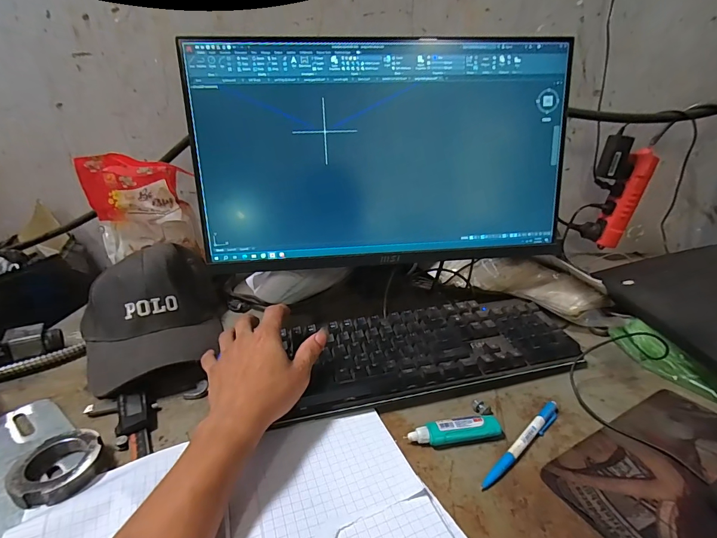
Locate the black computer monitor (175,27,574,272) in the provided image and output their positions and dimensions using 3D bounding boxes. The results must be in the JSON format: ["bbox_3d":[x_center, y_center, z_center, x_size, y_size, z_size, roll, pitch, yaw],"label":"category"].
[{"bbox_3d":[0.039,-0.147,0.478,0.490,0.267,0.057,-3,22,-6],"label":"black computer monitor"}]

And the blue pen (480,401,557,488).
[{"bbox_3d":[0.161,0.167,0.348,0.134,0.011,0.013,-18,28,-37],"label":"blue pen"}]

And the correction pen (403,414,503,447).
[{"bbox_3d":[0.094,0.161,0.354,0.090,0.018,0.021,-4,22,-8],"label":"correction pen"}]

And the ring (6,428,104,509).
[{"bbox_3d":[-0.264,0.174,0.318,0.062,0.022,0.063,-1,22,0],"label":"ring"}]

